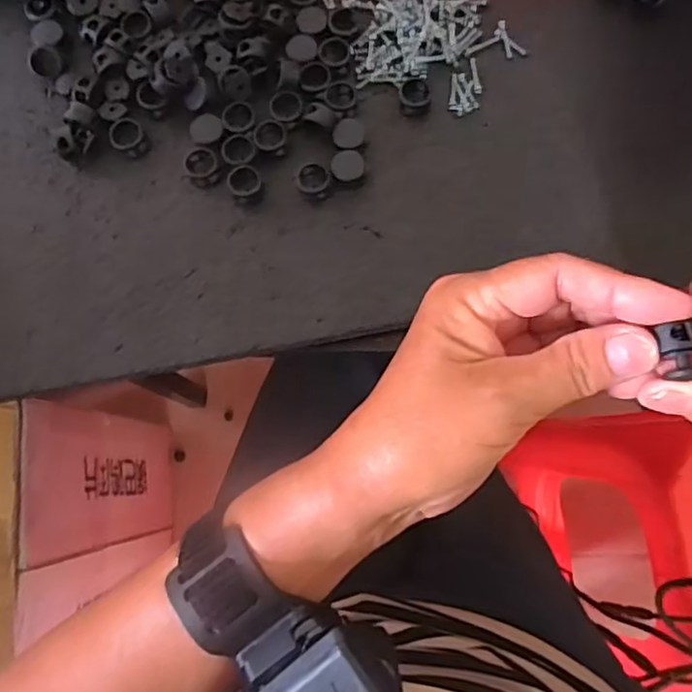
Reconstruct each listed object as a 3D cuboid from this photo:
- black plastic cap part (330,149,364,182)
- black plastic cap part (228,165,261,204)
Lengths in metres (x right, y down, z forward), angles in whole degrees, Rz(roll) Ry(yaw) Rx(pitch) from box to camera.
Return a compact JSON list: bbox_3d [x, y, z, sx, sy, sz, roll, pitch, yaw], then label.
[{"bbox_3d":[0.001,-0.089,0.309,0.016,0.011,0.015,4,78,3],"label":"black plastic cap part"},{"bbox_3d":[-0.050,-0.081,0.309,0.016,0.010,0.016,0,78,2],"label":"black plastic cap part"}]

